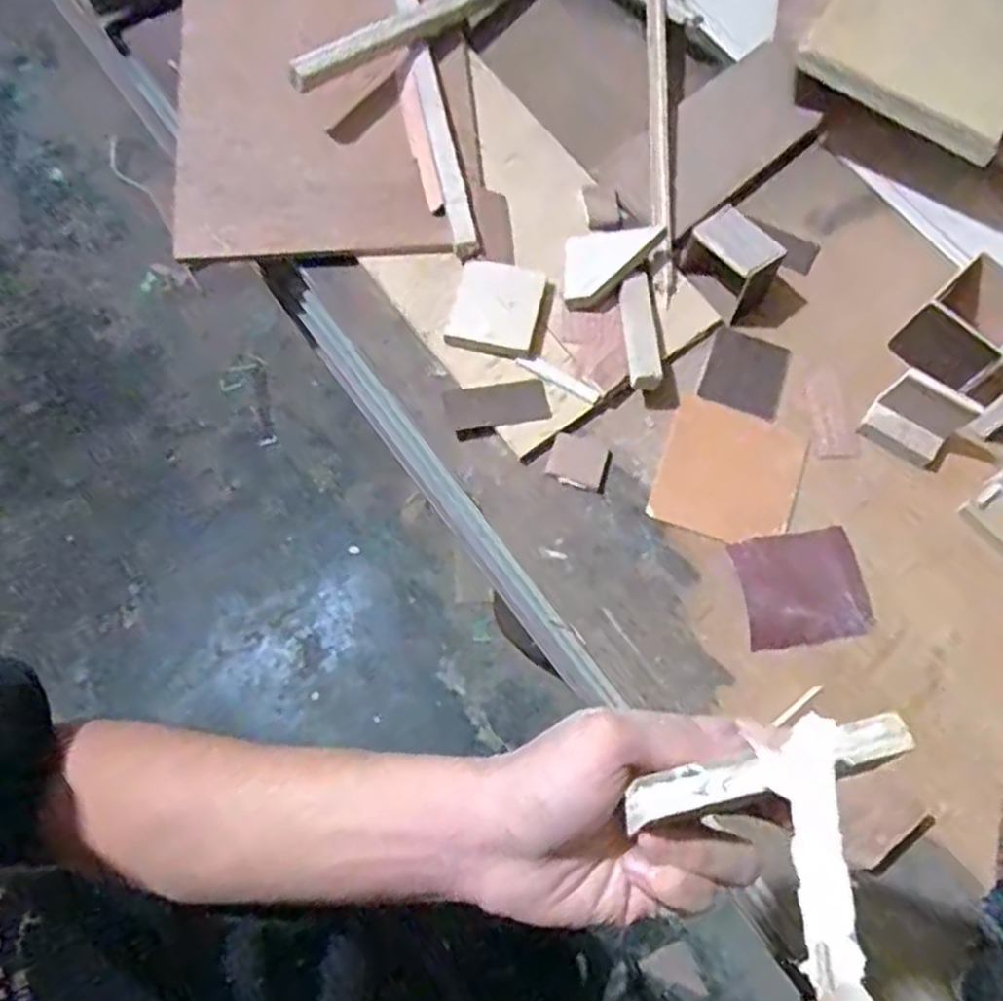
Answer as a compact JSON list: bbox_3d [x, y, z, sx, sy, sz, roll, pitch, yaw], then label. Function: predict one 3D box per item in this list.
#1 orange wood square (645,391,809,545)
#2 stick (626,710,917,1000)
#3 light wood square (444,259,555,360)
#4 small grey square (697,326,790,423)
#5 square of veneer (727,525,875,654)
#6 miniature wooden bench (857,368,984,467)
[{"bbox_3d":[0.181,-0.021,0.614,0.106,0.009,0.113,20,71,4],"label":"orange wood square"},{"bbox_3d":[0.105,0.107,0.255,0.106,0.059,0.062,-19,74,-7],"label":"stick"},{"bbox_3d":[-0.001,-0.154,0.629,0.074,0.011,0.072,11,71,1],"label":"light wood square"},{"bbox_3d":[0.203,-0.106,0.646,0.064,0.005,0.069,22,71,4],"label":"small grey square"},{"bbox_3d":[0.228,0.066,0.589,0.095,0.004,0.084,-9,72,-6],"label":"square of veneer"},{"bbox_3d":[0.327,-0.065,0.613,0.061,0.045,0.045,34,73,8],"label":"miniature wooden bench"}]

